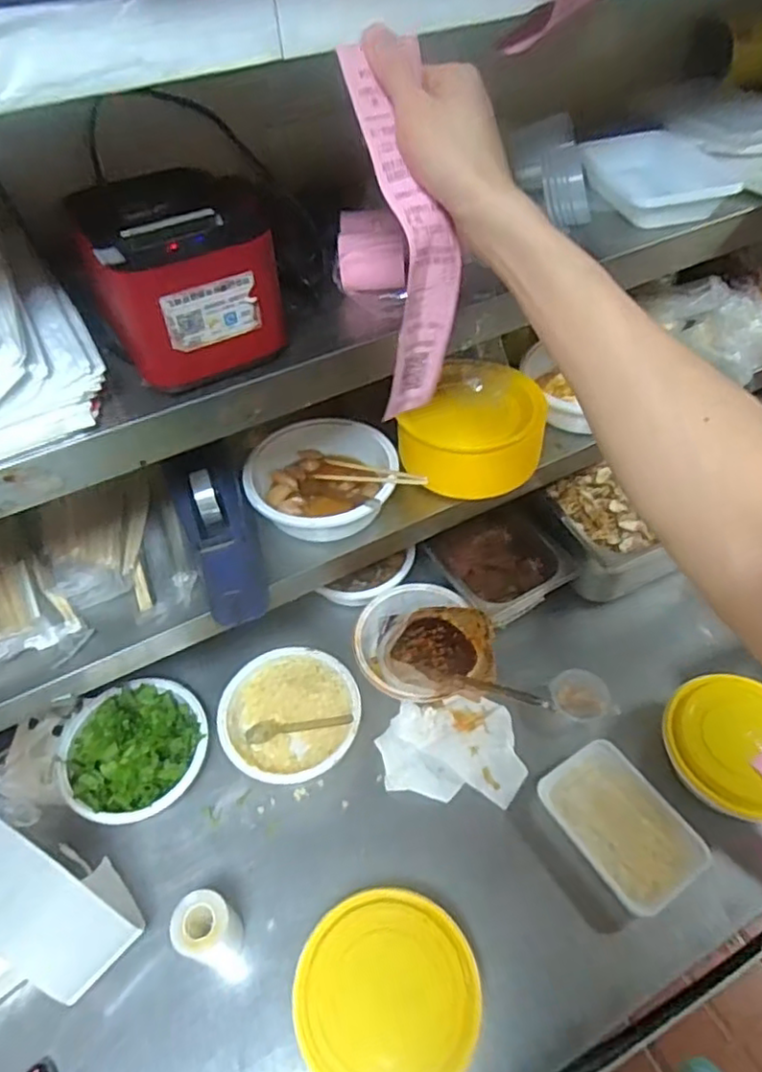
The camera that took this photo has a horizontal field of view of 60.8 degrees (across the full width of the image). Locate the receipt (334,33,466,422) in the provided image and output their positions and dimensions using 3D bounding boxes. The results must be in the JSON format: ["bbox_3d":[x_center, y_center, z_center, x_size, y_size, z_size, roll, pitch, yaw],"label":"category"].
[{"bbox_3d":[0.018,-0.190,0.426,0.065,0.222,0.044,-19,28,-13],"label":"receipt"}]

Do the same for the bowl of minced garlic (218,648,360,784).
[{"bbox_3d":[-0.111,0.228,0.814,0.166,0.064,0.161,-2,50,2],"label":"bowl of minced garlic"}]

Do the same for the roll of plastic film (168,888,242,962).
[{"bbox_3d":[-0.172,0.396,0.653,0.055,0.093,0.057,23,55,21],"label":"roll of plastic film"}]

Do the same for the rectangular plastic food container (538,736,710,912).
[{"bbox_3d":[0.266,0.320,0.724,0.113,0.035,0.164,-27,54,-18],"label":"rectangular plastic food container"}]

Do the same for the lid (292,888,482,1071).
[{"bbox_3d":[0.005,0.414,0.587,0.163,0.031,0.157,-2,50,2],"label":"lid"}]

